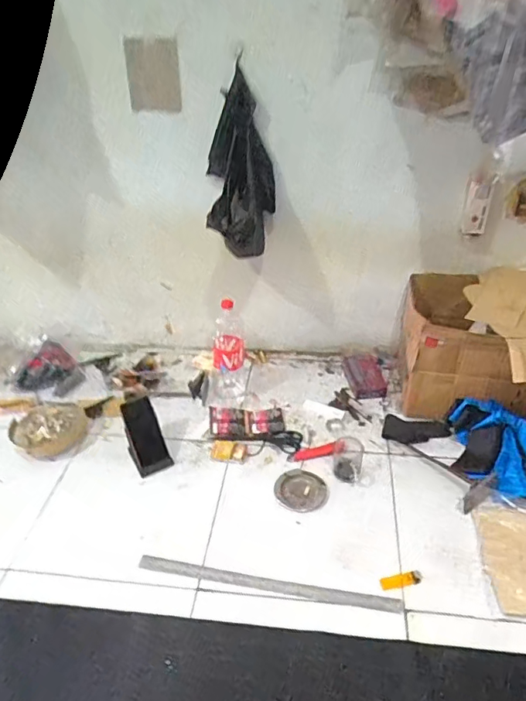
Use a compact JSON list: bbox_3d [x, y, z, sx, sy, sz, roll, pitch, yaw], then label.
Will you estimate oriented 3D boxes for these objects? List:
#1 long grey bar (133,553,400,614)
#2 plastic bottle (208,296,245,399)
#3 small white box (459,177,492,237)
[{"bbox_3d":[0.009,0.463,1.016,0.521,0.008,0.027,6,44,9],"label":"long grey bar"},{"bbox_3d":[-0.100,0.004,1.390,0.096,0.314,0.098,-4,36,-4],"label":"plastic bottle"},{"bbox_3d":[0.549,-0.368,1.323,0.061,0.215,0.026,19,68,24],"label":"small white box"}]

